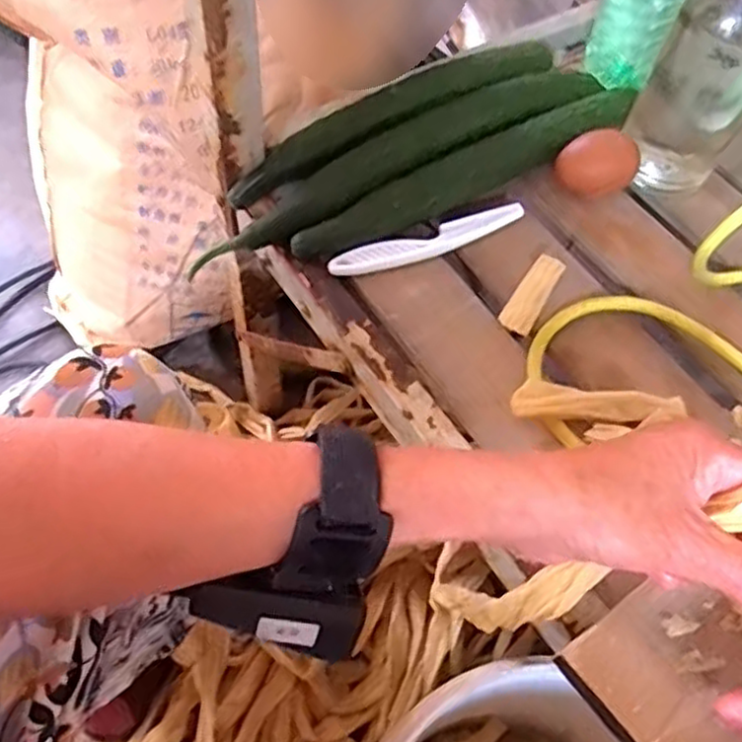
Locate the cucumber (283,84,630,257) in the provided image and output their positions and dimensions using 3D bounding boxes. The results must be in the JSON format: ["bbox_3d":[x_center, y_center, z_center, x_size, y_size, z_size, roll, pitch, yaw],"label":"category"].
[{"bbox_3d":[0.067,-0.131,0.472,0.258,0.030,0.032,-27,66,-18],"label":"cucumber"}]

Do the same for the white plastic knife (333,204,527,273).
[{"bbox_3d":[0.039,-0.083,0.460,0.136,0.009,0.018,-19,64,-14],"label":"white plastic knife"}]

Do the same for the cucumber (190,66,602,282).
[{"bbox_3d":[0.029,-0.146,0.489,0.318,0.031,0.036,-30,67,-19],"label":"cucumber"}]

